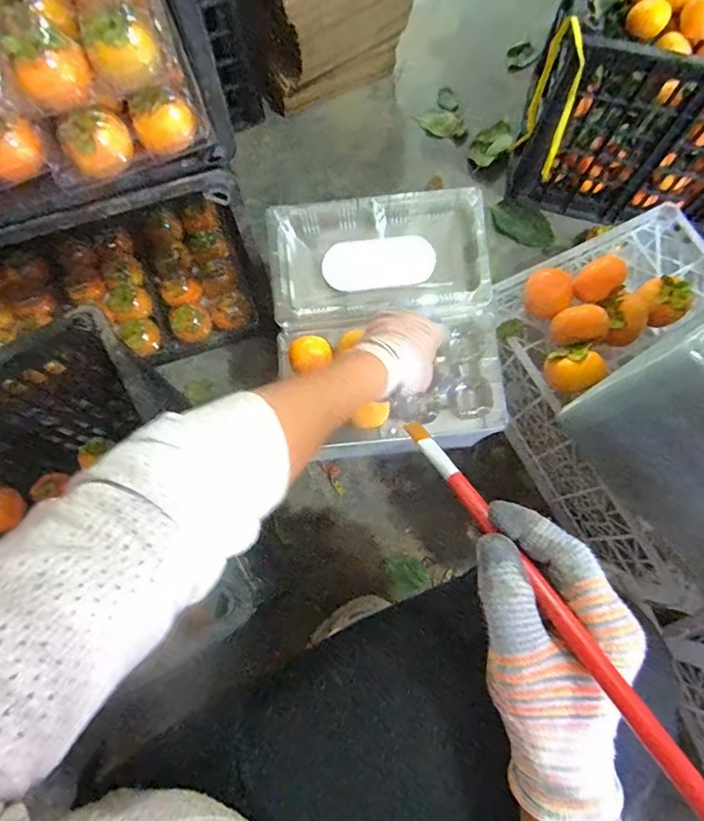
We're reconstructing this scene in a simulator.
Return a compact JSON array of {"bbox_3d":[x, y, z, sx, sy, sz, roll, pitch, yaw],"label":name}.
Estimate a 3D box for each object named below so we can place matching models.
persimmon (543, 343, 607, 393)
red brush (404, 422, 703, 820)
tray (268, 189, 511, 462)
[{"bbox_3d":[0.265,-0.050,0.583,0.059,0.046,0.058,0,74,-1],"label":"persimmon"},{"bbox_3d":[0.094,0.089,0.244,0.011,0.012,0.272,-25,43,-8],"label":"red brush"},{"bbox_3d":[0.040,-0.107,0.597,0.260,0.082,0.296,-5,74,-3],"label":"tray"}]

